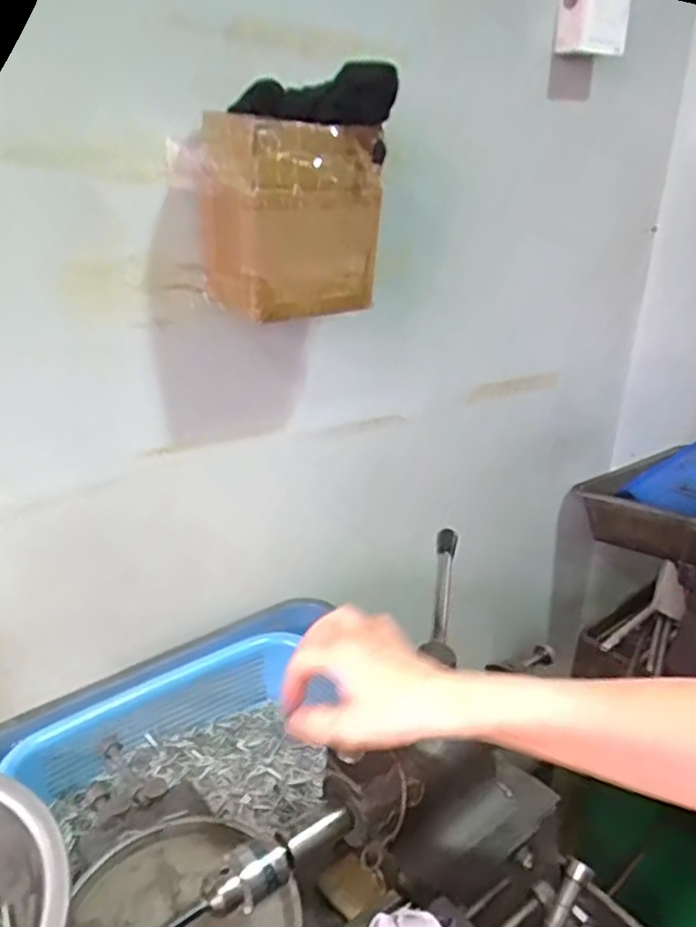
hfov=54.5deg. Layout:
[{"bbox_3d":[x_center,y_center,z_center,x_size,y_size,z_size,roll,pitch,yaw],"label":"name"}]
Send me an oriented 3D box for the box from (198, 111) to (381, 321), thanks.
[{"bbox_3d":[-0.056,-0.240,0.666,0.140,0.168,0.119,-15,28,-34],"label":"box"}]

